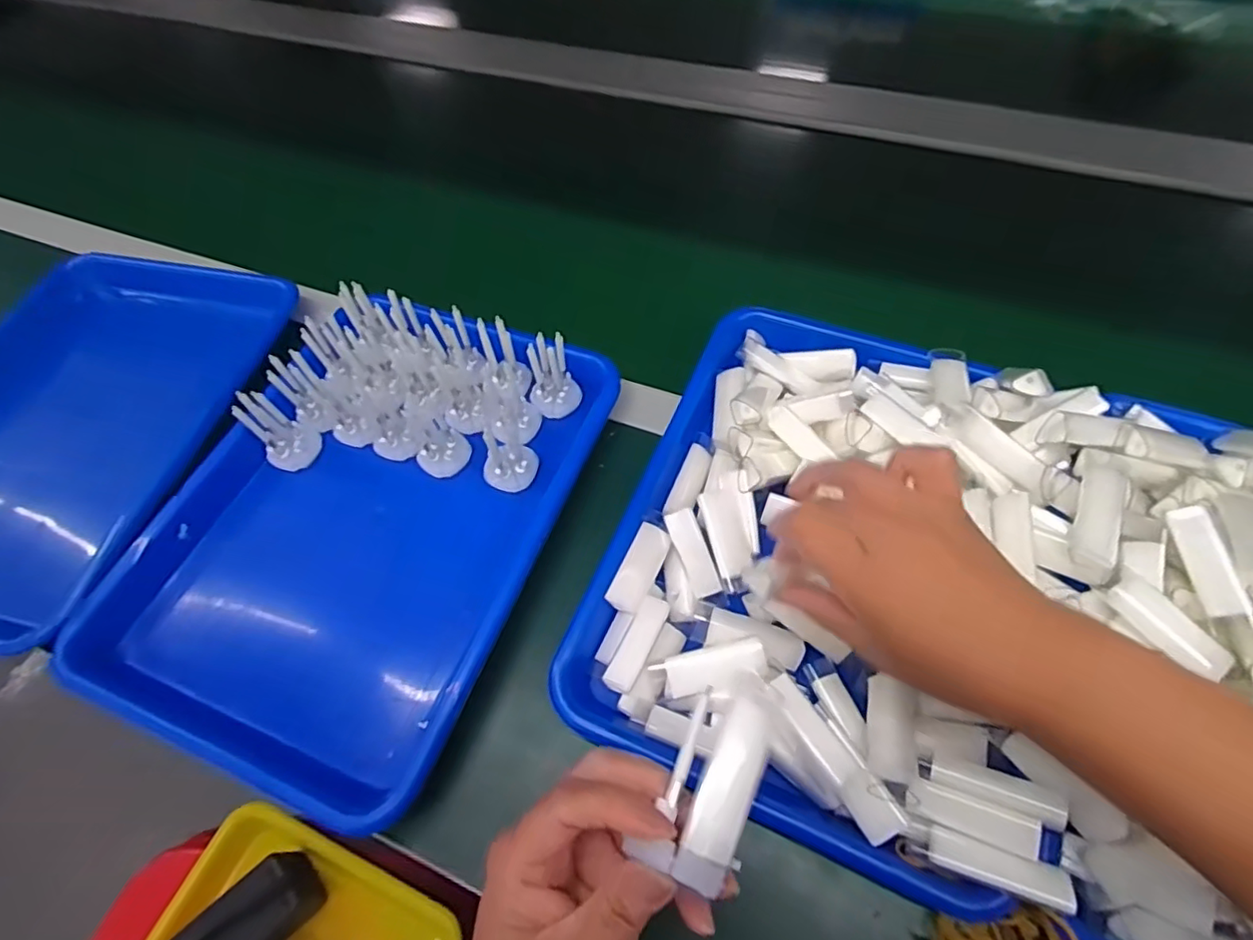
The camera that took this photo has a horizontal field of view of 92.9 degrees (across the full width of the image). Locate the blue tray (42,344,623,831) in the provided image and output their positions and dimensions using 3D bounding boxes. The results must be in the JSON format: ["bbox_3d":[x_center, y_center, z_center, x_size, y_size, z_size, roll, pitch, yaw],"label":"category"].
[{"bbox_3d":[-0.173,0.034,0.408,0.248,0.039,0.329,17,62,14],"label":"blue tray"}]

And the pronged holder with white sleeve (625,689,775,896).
[{"bbox_3d":[0.033,0.114,0.219,0.031,0.015,0.068,22,64,16],"label":"pronged holder with white sleeve"}]

